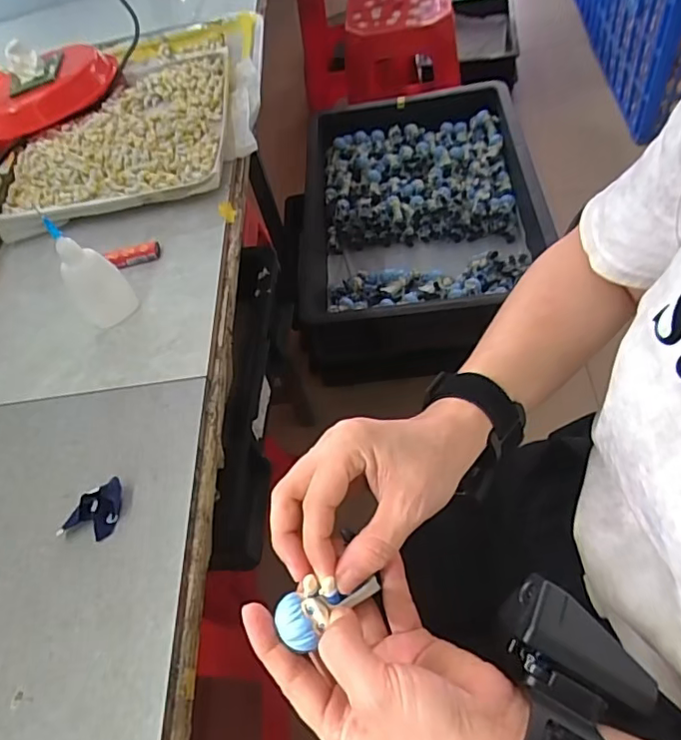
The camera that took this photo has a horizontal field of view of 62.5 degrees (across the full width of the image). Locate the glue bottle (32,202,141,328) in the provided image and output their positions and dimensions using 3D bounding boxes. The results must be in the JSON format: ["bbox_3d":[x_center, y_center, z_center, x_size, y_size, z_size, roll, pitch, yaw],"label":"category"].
[{"bbox_3d":[-0.200,-0.079,0.451,0.039,0.096,0.037,-36,56,-14],"label":"glue bottle"}]

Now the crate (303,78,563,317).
[{"bbox_3d":[0.140,-0.298,1.065,0.424,0.163,0.570,-9,54,6],"label":"crate"}]

